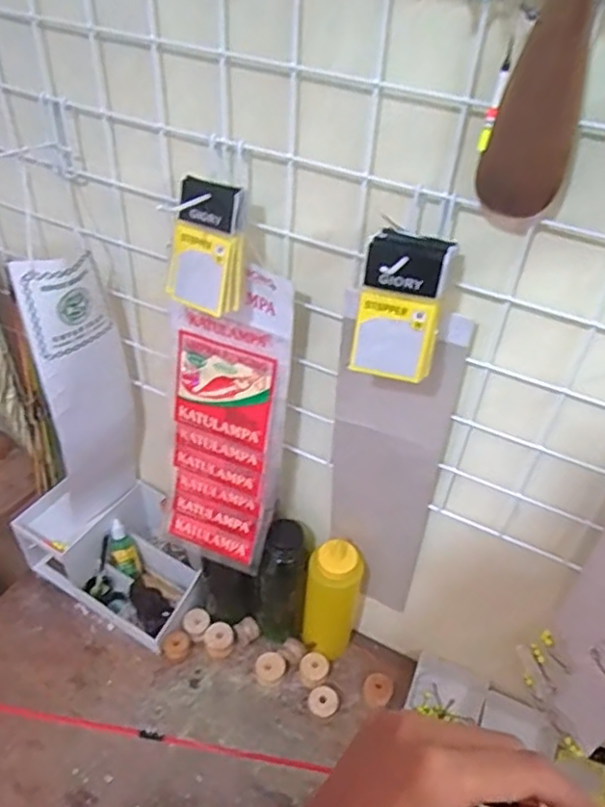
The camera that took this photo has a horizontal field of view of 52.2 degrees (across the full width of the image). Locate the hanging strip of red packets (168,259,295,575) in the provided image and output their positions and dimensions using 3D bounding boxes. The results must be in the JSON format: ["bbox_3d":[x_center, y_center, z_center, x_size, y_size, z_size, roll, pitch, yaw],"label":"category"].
[{"bbox_3d":[-0.076,0.029,0.606,0.111,0.341,0.015,16,33,12],"label":"hanging strip of red packets"}]

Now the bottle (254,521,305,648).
[{"bbox_3d":[-0.027,0.213,0.735,0.061,0.179,0.067,3,41,-2],"label":"bottle"}]

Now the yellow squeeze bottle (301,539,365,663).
[{"bbox_3d":[0.033,0.229,0.721,0.064,0.176,0.052,13,42,10],"label":"yellow squeeze bottle"}]

